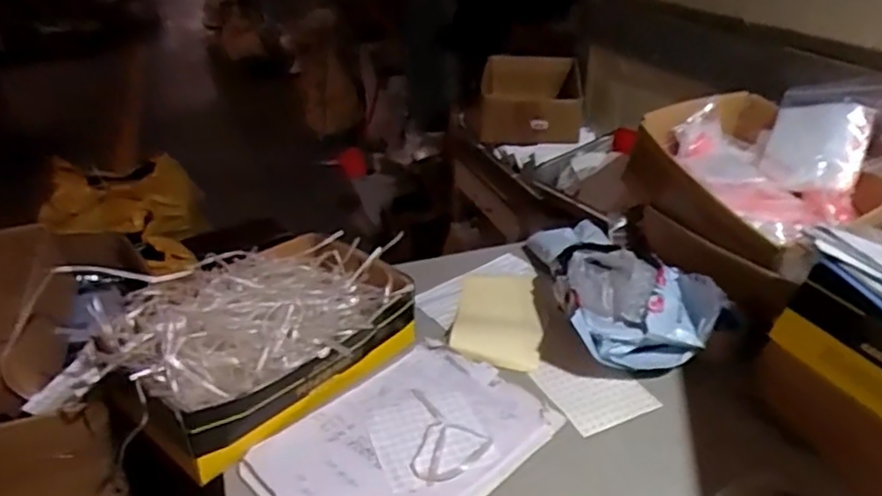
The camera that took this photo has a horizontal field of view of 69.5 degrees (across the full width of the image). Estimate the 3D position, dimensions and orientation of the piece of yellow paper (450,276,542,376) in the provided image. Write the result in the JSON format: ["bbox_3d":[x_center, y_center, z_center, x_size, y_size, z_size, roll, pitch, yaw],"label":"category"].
[{"bbox_3d":[0.087,0.097,0.950,0.124,0.017,0.222,4,30,8],"label":"piece of yellow paper"}]

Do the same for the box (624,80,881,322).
[{"bbox_3d":[0.507,-0.096,0.977,0.328,0.210,0.351,-8,30,-12],"label":"box"}]

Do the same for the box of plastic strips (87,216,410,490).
[{"bbox_3d":[-0.229,0.103,0.816,0.267,0.110,0.350,19,35,31],"label":"box of plastic strips"}]

